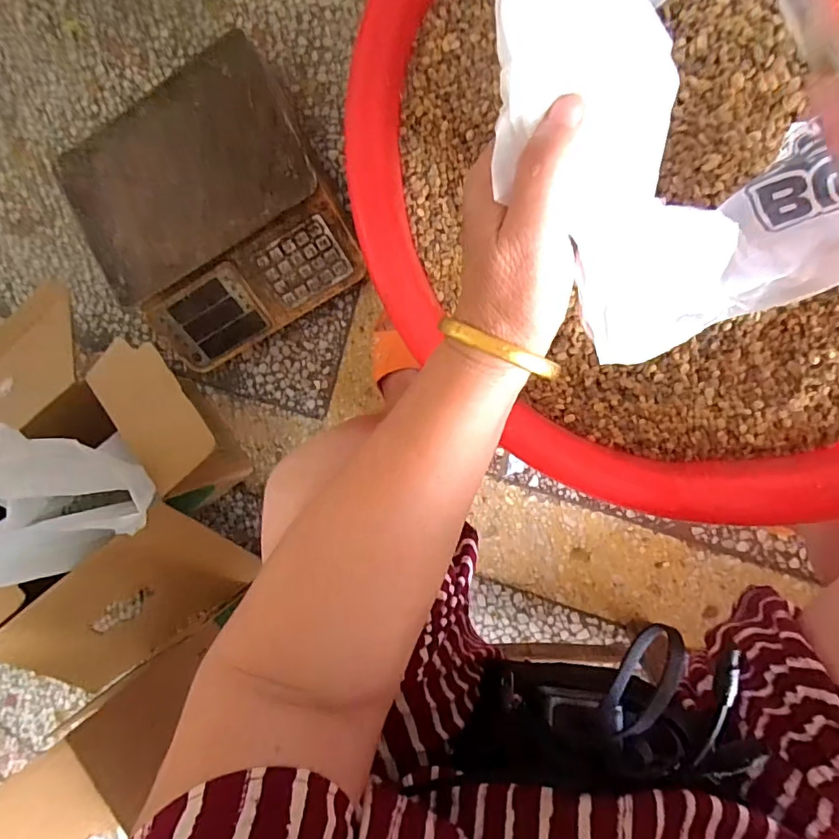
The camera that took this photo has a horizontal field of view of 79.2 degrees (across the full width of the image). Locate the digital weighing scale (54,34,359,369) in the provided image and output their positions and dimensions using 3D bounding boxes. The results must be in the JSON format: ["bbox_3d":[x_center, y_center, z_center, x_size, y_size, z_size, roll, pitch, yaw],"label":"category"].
[{"bbox_3d":[-0.291,-0.286,0.735,0.335,0.135,0.333,-27,89,9],"label":"digital weighing scale"}]

